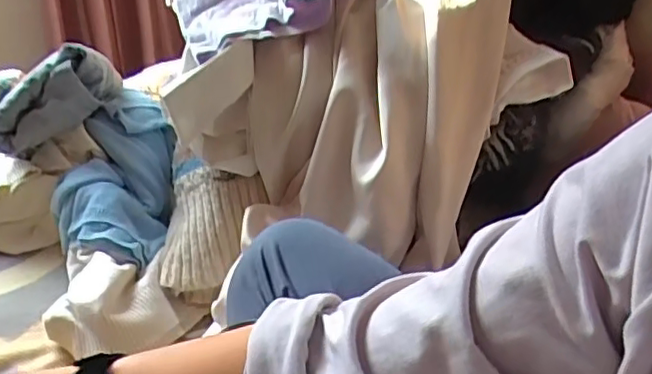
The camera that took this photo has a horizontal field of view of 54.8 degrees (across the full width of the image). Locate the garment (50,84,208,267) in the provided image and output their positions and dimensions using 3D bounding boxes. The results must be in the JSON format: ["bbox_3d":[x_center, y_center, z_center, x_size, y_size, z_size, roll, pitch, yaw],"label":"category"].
[{"bbox_3d":[-0.239,-0.023,0.760,0.161,0.085,0.249,1,47,-7],"label":"garment"}]

